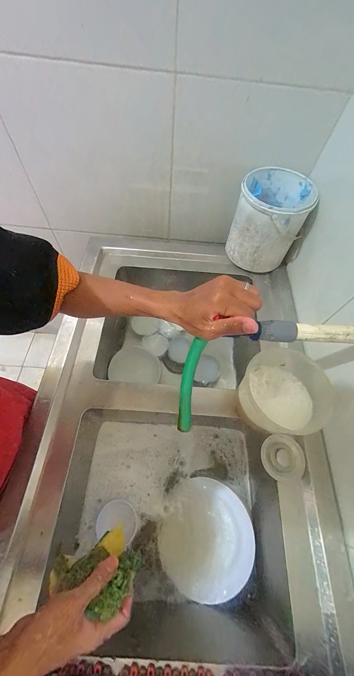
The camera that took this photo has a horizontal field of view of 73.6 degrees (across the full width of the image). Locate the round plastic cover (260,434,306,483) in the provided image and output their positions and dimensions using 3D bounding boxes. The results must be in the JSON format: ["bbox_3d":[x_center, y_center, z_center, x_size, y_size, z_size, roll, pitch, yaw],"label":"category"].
[{"bbox_3d":[0.208,0.236,0.466,0.079,0.015,0.081,2,62,-3],"label":"round plastic cover"}]

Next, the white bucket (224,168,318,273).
[{"bbox_3d":[0.245,-0.319,0.649,0.172,0.178,0.186,2,62,-3],"label":"white bucket"}]

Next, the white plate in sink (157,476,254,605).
[{"bbox_3d":[0.068,0.461,0.552,0.207,0.030,0.217,2,62,-3],"label":"white plate in sink"}]

